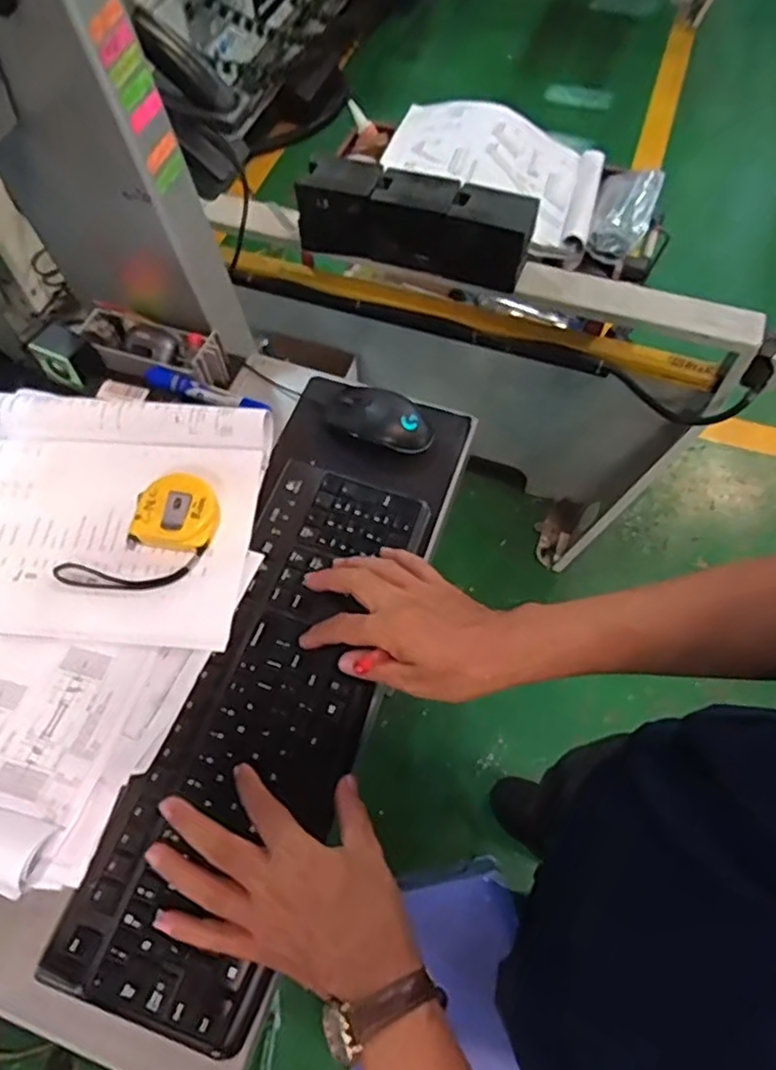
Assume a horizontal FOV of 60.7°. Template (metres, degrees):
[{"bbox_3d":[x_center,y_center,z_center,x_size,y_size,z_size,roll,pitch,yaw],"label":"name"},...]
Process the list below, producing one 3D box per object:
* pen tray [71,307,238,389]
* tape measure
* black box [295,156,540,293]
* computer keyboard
[{"bbox_3d":[-0.257,-0.205,0.728,0.173,0.045,0.064,14,62,9],"label":"pen tray"},{"bbox_3d":[-0.210,0.006,0.576,0.141,0.034,0.076,-41,68,-19],"label":"tape measure"},{"bbox_3d":[0.050,-0.585,1.210,0.436,0.123,0.102,17,63,11],"label":"black box"},{"bbox_3d":[-0.096,0.138,0.541,0.149,0.023,0.444,16,64,10],"label":"computer keyboard"}]

